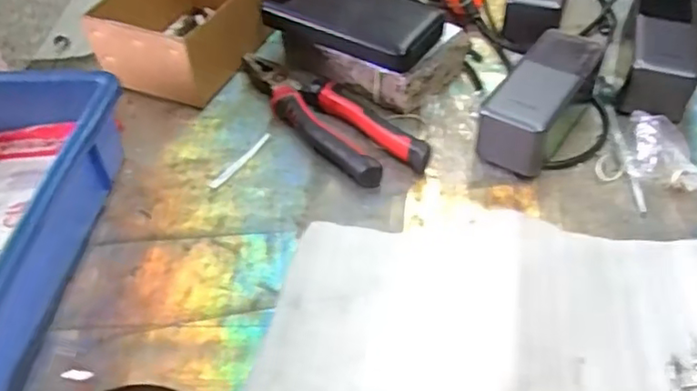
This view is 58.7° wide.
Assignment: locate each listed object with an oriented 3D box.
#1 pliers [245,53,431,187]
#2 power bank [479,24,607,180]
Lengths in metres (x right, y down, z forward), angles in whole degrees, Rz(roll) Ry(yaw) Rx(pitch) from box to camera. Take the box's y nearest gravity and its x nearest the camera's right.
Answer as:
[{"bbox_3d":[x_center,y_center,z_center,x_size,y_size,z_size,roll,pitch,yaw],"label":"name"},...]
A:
[{"bbox_3d":[-0.022,-0.073,0.527,0.057,0.022,0.208,-32,53,-24],"label":"pliers"},{"bbox_3d":[0.156,-0.077,0.503,0.055,0.053,0.129,26,54,24],"label":"power bank"}]

